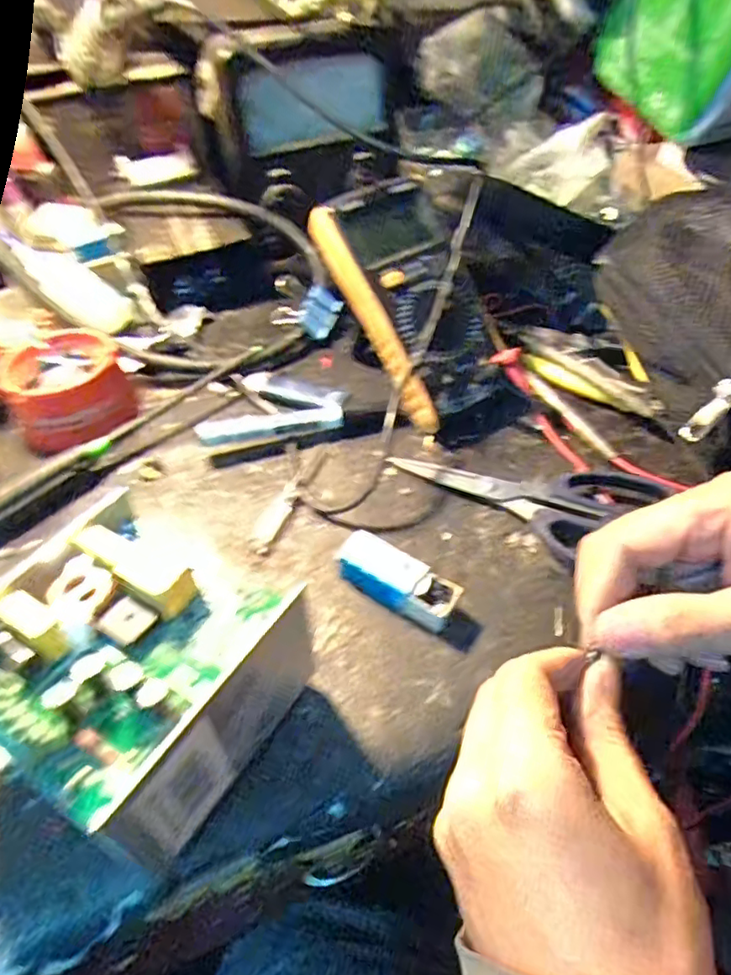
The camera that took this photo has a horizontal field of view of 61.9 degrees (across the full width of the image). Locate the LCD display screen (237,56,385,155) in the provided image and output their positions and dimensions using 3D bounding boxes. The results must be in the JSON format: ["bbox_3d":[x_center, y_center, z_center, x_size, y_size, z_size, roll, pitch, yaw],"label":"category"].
[{"bbox_3d":[-0.054,-0.349,0.553,0.143,0.066,0.018,1,52,22],"label":"LCD display screen"}]

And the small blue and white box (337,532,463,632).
[{"bbox_3d":[0.017,0.050,0.335,0.068,0.020,0.028,23,52,21],"label":"small blue and white box"}]

